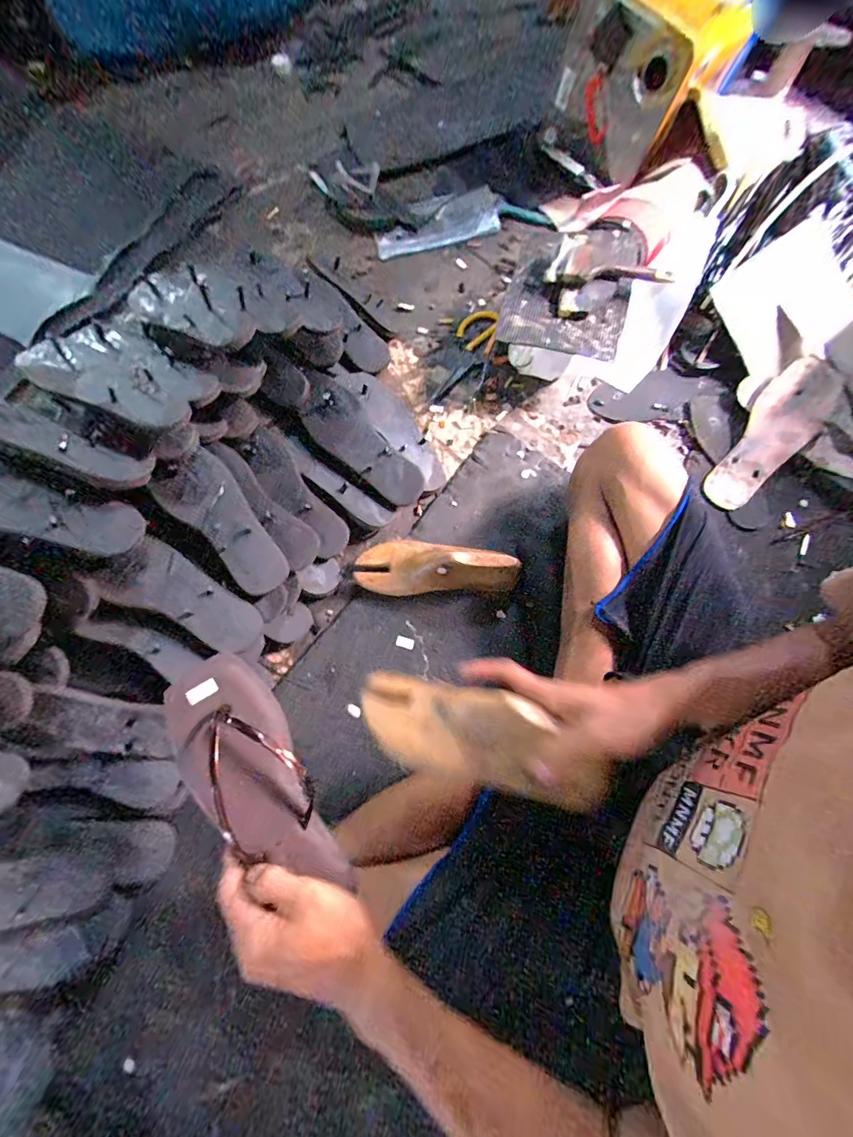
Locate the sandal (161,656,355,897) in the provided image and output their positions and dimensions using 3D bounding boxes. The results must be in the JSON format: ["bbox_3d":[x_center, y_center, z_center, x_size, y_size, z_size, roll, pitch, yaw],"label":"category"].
[{"bbox_3d":[-0.144,0.178,0.356,0.088,0.029,0.216,-34,84,-11],"label":"sandal"}]

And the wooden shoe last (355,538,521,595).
[{"bbox_3d":[0.011,-0.005,0.568,0.226,0.048,0.079,2,72,17],"label":"wooden shoe last"}]

